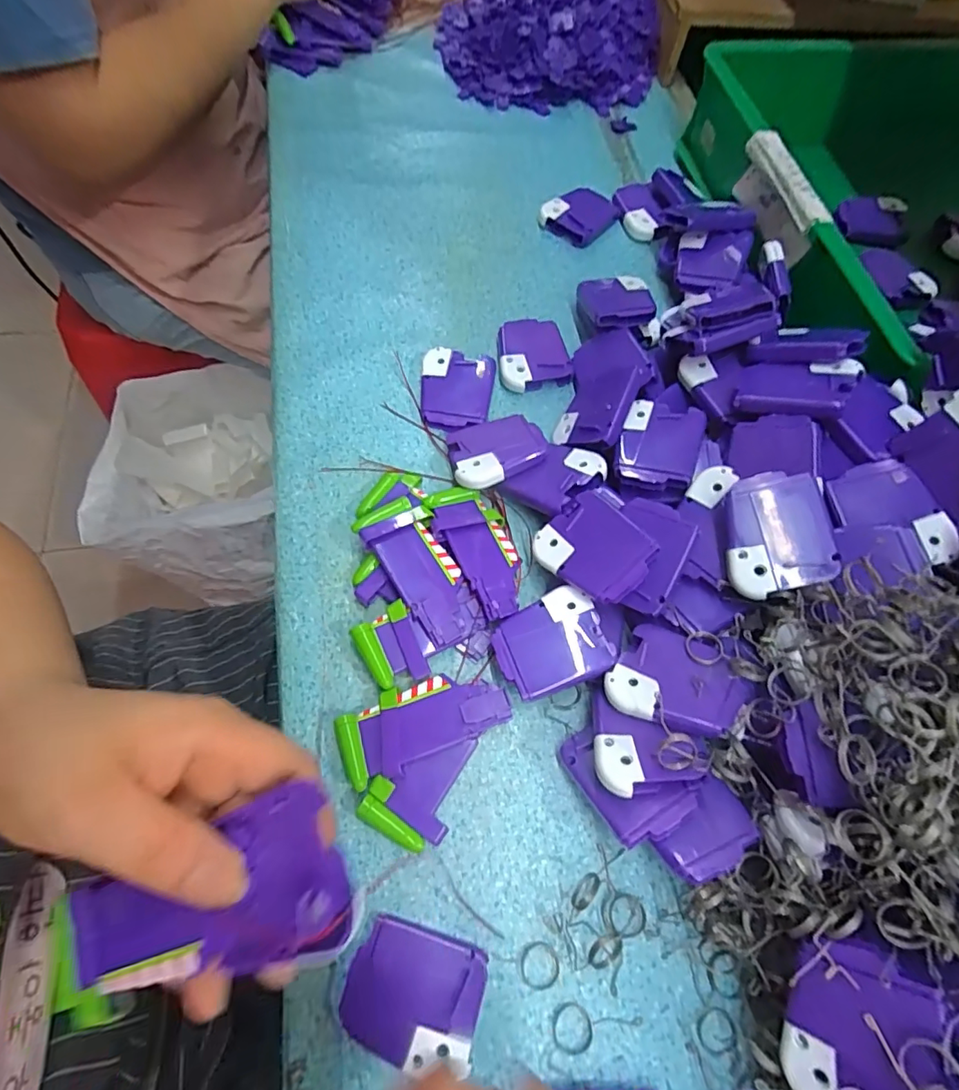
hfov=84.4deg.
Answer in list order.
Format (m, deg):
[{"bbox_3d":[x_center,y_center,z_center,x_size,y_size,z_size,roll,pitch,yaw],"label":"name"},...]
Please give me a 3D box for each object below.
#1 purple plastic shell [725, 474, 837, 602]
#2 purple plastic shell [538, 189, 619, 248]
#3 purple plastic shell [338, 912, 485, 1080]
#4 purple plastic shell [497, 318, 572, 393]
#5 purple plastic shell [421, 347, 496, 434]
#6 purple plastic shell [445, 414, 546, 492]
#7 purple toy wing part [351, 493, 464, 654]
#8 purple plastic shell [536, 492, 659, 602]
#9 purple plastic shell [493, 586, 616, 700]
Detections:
[{"bbox_3d":[0.155,-0.006,0.281,0.051,0.015,0.060,-15,80,15],"label":"purple plastic shell"},{"bbox_3d":[0.087,-0.285,0.455,0.047,0.014,0.063,40,71,13],"label":"purple plastic shell"},{"bbox_3d":[-0.030,0.205,0.241,0.060,0.010,0.048,18,68,5],"label":"purple plastic shell"},{"bbox_3d":[0.041,-0.143,0.392,0.052,0.011,0.063,-1,67,-3],"label":"purple plastic shell"},{"bbox_3d":[-0.017,-0.107,0.371,0.049,0.014,0.060,8,67,1],"label":"purple plastic shell"},{"bbox_3d":[0.011,-0.061,0.346,0.062,0.016,0.051,-15,48,-9],"label":"purple plastic shell"},{"bbox_3d":[-0.033,0.014,0.312,0.041,0.021,0.089,-34,73,-15],"label":"purple toy wing part"},{"bbox_3d":[0.065,0.003,0.301,0.053,0.009,0.061,-40,58,6],"label":"purple plastic shell"},{"bbox_3d":[0.039,0.056,0.295,0.060,0.019,0.051,-18,69,-10],"label":"purple plastic shell"}]

